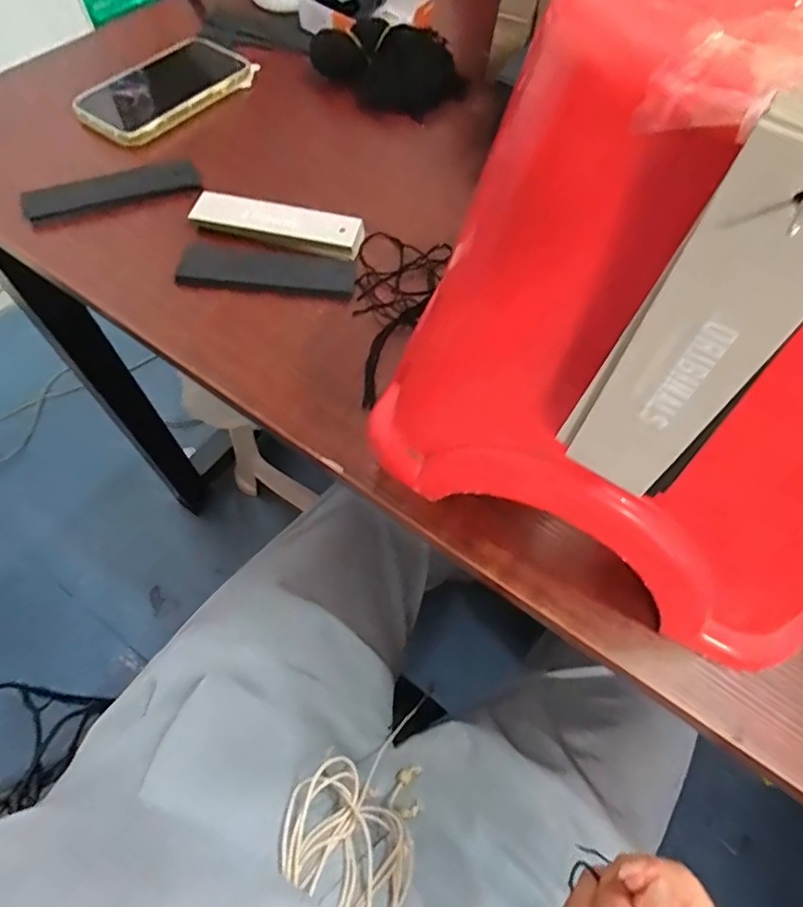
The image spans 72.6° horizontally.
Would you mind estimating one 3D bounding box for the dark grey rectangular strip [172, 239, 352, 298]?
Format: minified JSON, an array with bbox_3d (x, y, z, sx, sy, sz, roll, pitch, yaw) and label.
[{"bbox_3d":[-0.095,-0.132,0.396,0.122,0.015,0.037,5,59,1],"label":"dark grey rectangular strip"}]

